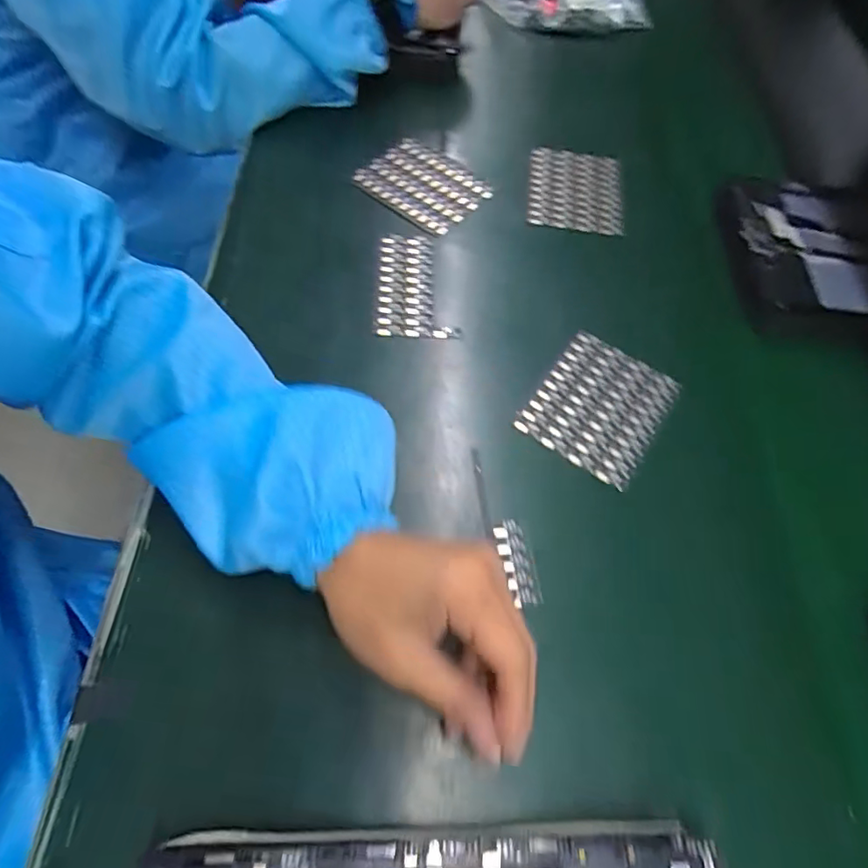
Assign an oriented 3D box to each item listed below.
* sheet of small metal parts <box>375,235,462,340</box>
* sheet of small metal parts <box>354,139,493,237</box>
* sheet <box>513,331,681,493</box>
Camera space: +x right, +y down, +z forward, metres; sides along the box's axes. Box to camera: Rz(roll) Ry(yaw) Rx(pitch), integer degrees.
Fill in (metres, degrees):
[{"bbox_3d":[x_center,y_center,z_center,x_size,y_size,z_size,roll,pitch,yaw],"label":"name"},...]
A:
[{"bbox_3d":[-0.013,-0.115,0.415,0.058,0.004,0.102,1,63,-2],"label":"sheet of small metal parts"},{"bbox_3d":[-0.011,-0.217,0.476,0.102,0.007,0.076,38,67,16],"label":"sheet of small metal parts"},{"bbox_3d":[0.112,-0.020,0.370,0.079,0.004,0.097,33,66,14],"label":"sheet"}]

